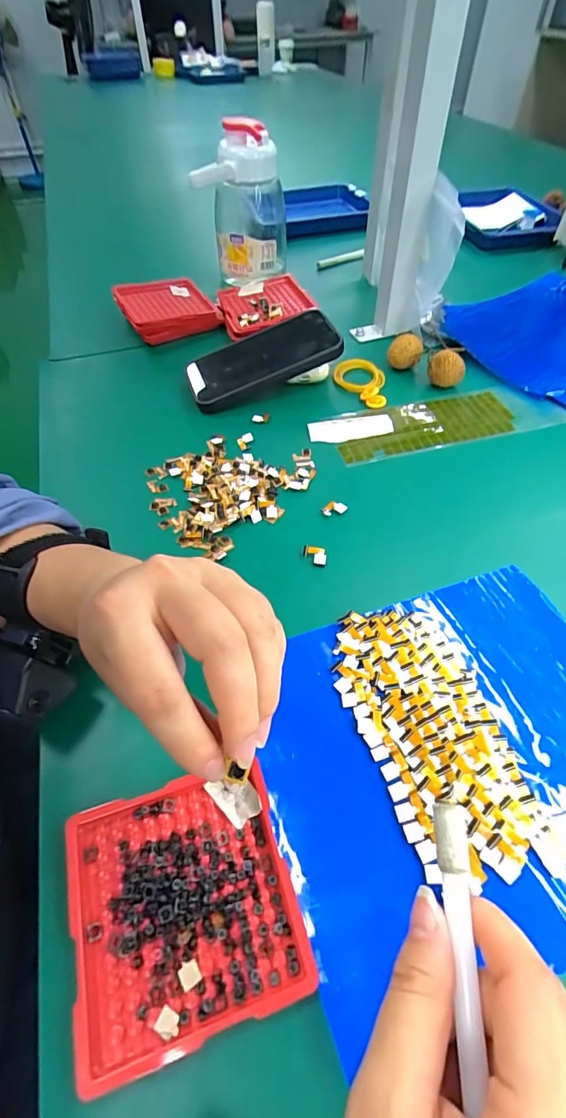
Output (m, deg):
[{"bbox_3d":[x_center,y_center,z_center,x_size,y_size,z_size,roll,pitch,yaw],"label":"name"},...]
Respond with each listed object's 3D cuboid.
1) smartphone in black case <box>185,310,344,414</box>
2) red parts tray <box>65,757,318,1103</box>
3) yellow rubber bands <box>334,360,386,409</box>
[{"bbox_3d":[-0.023,-0.207,0.460,0.155,0.018,0.084,-24,57,-2],"label":"smartphone in black case"},{"bbox_3d":[-0.047,0.162,0.212,0.099,0.013,0.098,-14,54,-10],"label":"red parts tray"},{"bbox_3d":[0.081,-0.189,0.474,0.054,0.009,0.071,5,53,4],"label":"yellow rubber bands"}]

